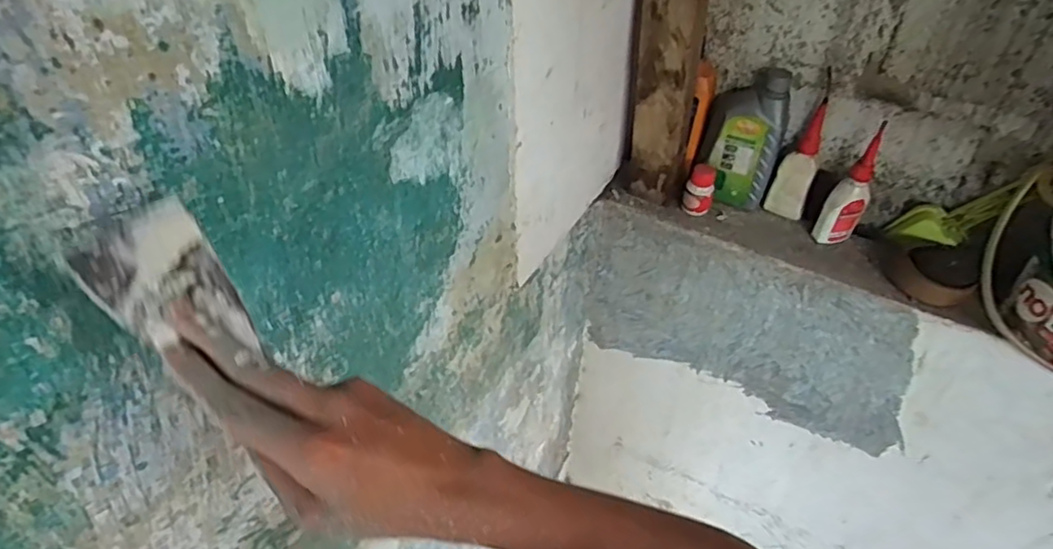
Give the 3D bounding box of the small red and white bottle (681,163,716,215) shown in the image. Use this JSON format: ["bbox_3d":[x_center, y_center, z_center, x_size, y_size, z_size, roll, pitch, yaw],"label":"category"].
[{"bbox_3d":[0.259,-0.126,0.946,0.043,0.065,0.043,14,45,14],"label":"small red and white bottle"}]

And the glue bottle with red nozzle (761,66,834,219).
[{"bbox_3d":[0.394,-0.172,0.897,0.054,0.194,0.039,25,49,24],"label":"glue bottle with red nozzle"}]

